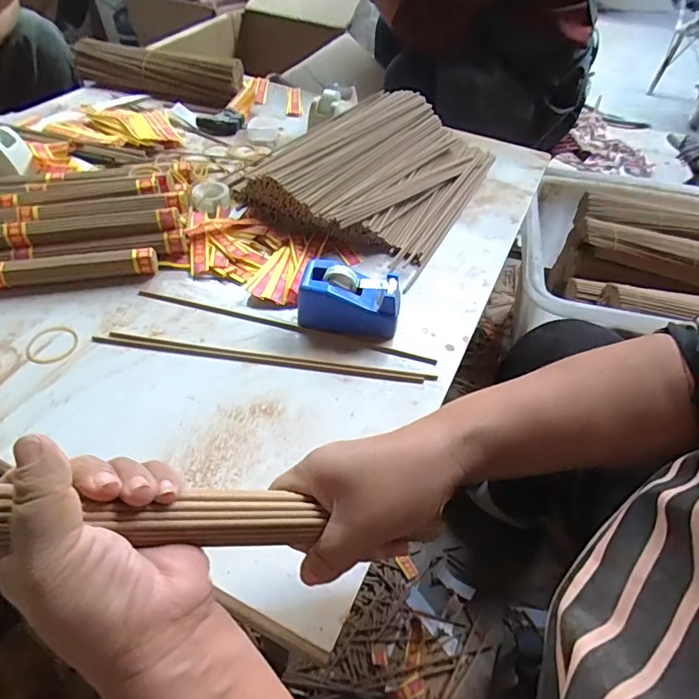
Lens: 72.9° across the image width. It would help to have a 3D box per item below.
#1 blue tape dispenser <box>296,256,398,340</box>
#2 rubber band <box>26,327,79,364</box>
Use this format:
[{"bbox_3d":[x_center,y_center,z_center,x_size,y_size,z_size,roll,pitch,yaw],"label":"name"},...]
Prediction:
[{"bbox_3d":[0.003,-0.051,0.477,0.098,0.054,0.056,10,48,4],"label":"blue tape dispenser"},{"bbox_3d":[-0.284,-0.004,0.452,0.045,0.004,0.043,2,48,-3],"label":"rubber band"}]

